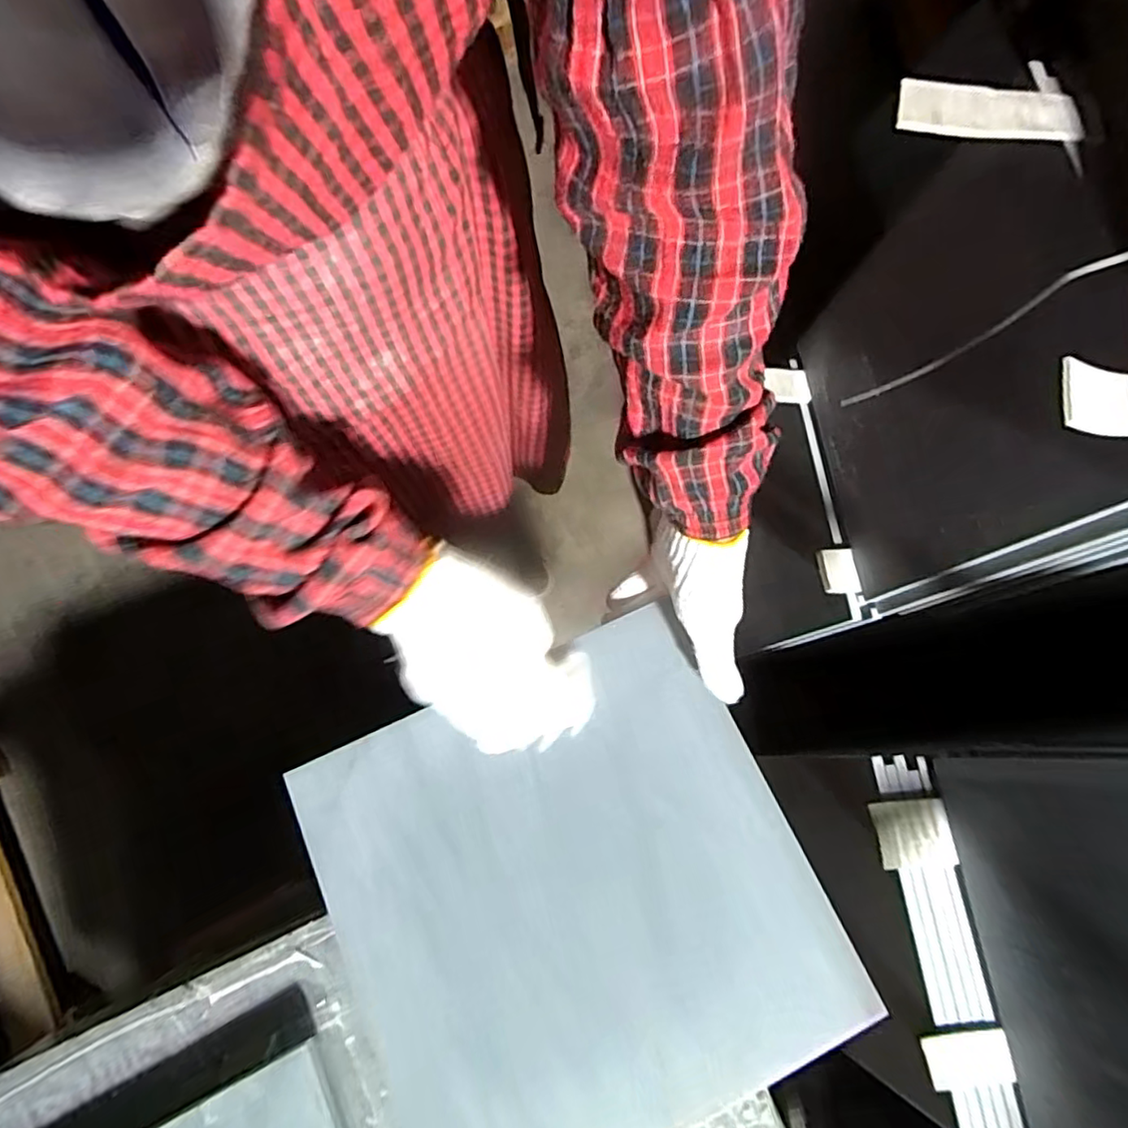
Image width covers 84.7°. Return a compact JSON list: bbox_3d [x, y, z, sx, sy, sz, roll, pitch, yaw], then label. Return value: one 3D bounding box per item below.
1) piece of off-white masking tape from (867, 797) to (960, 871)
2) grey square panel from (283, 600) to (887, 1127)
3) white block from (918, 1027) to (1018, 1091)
[{"bbox_3d":[0.319,0.246,0.565,0.067,0.011,0.059,-4,74,-2],"label":"piece of off-white masking tape"},{"bbox_3d":[0.004,0.221,0.416,0.302,0.014,0.299,-24,75,-7],"label":"grey square panel"},{"bbox_3d":[0.338,0.417,0.519,0.069,0.008,0.040,-5,74,-2],"label":"white block"}]

